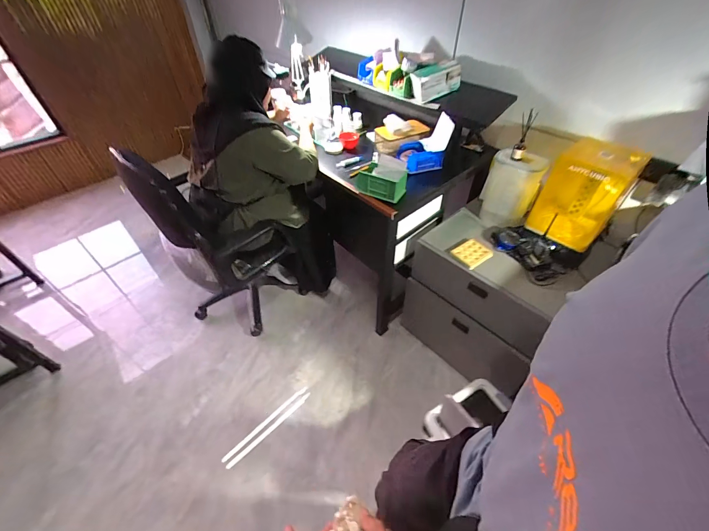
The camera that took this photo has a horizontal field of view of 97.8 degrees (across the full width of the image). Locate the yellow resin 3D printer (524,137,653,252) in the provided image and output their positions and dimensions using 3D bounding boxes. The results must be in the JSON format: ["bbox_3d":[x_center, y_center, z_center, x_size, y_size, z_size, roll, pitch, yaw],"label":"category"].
[{"bbox_3d":[0.810,-0.260,1.103,0.234,0.297,0.253,33,56,27],"label":"yellow resin 3D printer"}]

